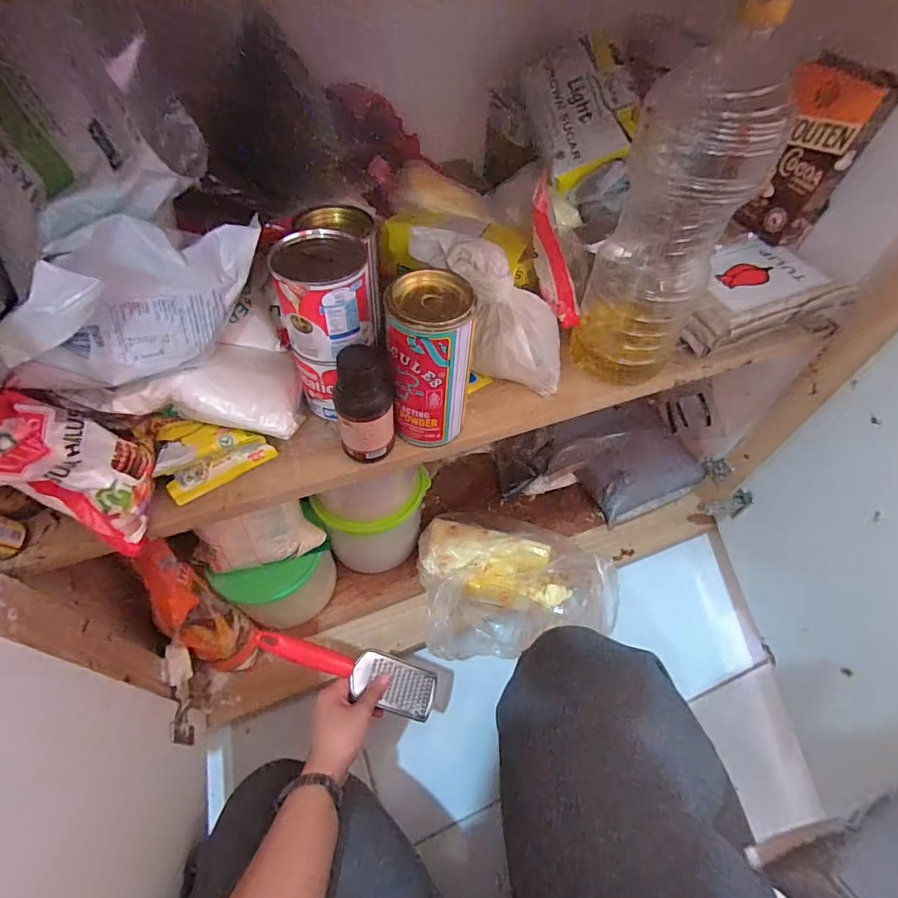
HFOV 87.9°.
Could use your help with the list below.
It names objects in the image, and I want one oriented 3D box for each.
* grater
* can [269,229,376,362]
[{"bbox_3d":[-0.114,0.260,0.546,0.227,0.016,0.061,30,49,-23],"label":"grater"},{"bbox_3d":[-0.099,-0.122,0.382,0.071,0.086,0.066,-9,54,-9],"label":"can"}]

